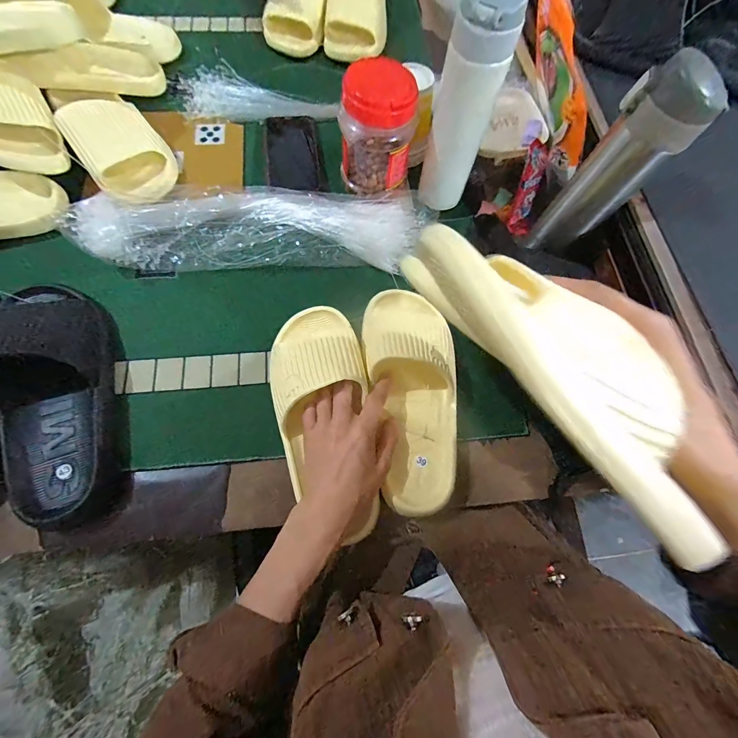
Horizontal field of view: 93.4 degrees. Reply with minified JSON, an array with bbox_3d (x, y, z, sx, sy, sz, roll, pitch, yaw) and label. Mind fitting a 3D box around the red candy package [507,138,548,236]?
[{"bbox_3d":[0.218,-0.246,0.477,0.028,0.017,0.114,11,108,2],"label":"red candy package"}]

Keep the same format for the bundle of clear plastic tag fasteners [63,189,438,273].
[{"bbox_3d":[-0.135,-0.185,0.437,0.403,0.047,0.119,0,69,-2],"label":"bundle of clear plastic tag fasteners"}]

